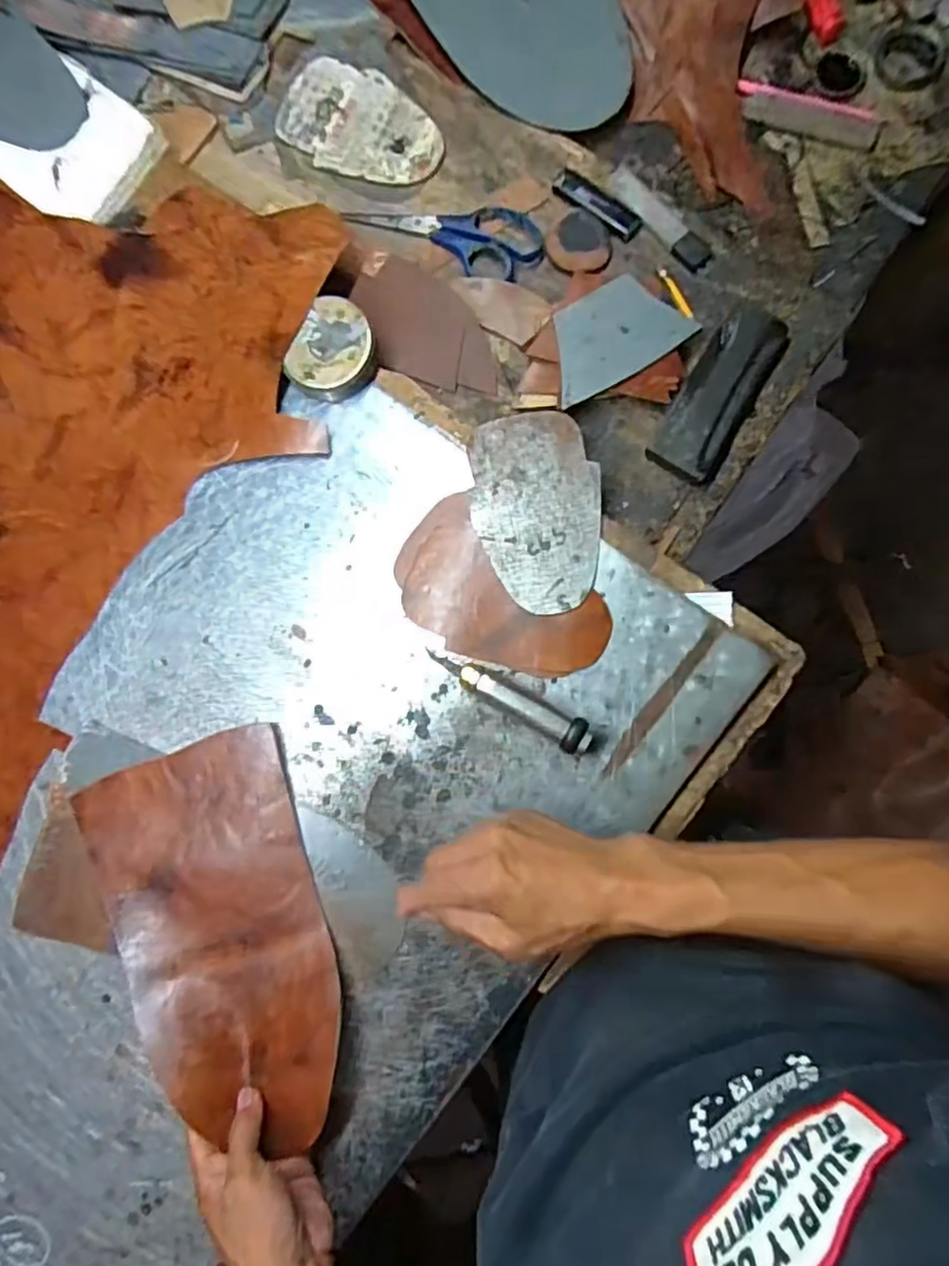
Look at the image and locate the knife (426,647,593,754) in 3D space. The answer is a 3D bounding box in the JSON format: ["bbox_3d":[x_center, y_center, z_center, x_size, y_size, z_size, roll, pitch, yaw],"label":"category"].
[{"bbox_3d":[0.024,0.048,0.474,0.135,0.018,0.023,28,88,17],"label":"knife"}]

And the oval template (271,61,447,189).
[{"bbox_3d":[-0.100,-0.456,0.571,0.153,0.004,0.094,18,91,6],"label":"oval template"}]

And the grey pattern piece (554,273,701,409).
[{"bbox_3d":[0.113,-0.242,0.515,0.118,0.007,0.072,-29,89,-2],"label":"grey pattern piece"}]

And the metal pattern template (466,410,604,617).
[{"bbox_3d":[0.048,-0.095,0.497,0.097,0.004,0.157,-3,81,5],"label":"metal pattern template"}]

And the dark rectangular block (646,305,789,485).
[{"bbox_3d":[0.201,-0.196,0.517,0.056,0.016,0.150,31,88,4],"label":"dark rectangular block"}]

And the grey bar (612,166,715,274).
[{"bbox_3d":[0.158,-0.353,0.542,0.026,0.007,0.112,-40,86,-1],"label":"grey bar"}]

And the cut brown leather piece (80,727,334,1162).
[{"bbox_3d":[-0.193,0.225,0.473,0.156,0.046,0.274,-18,86,1],"label":"cut brown leather piece"}]

